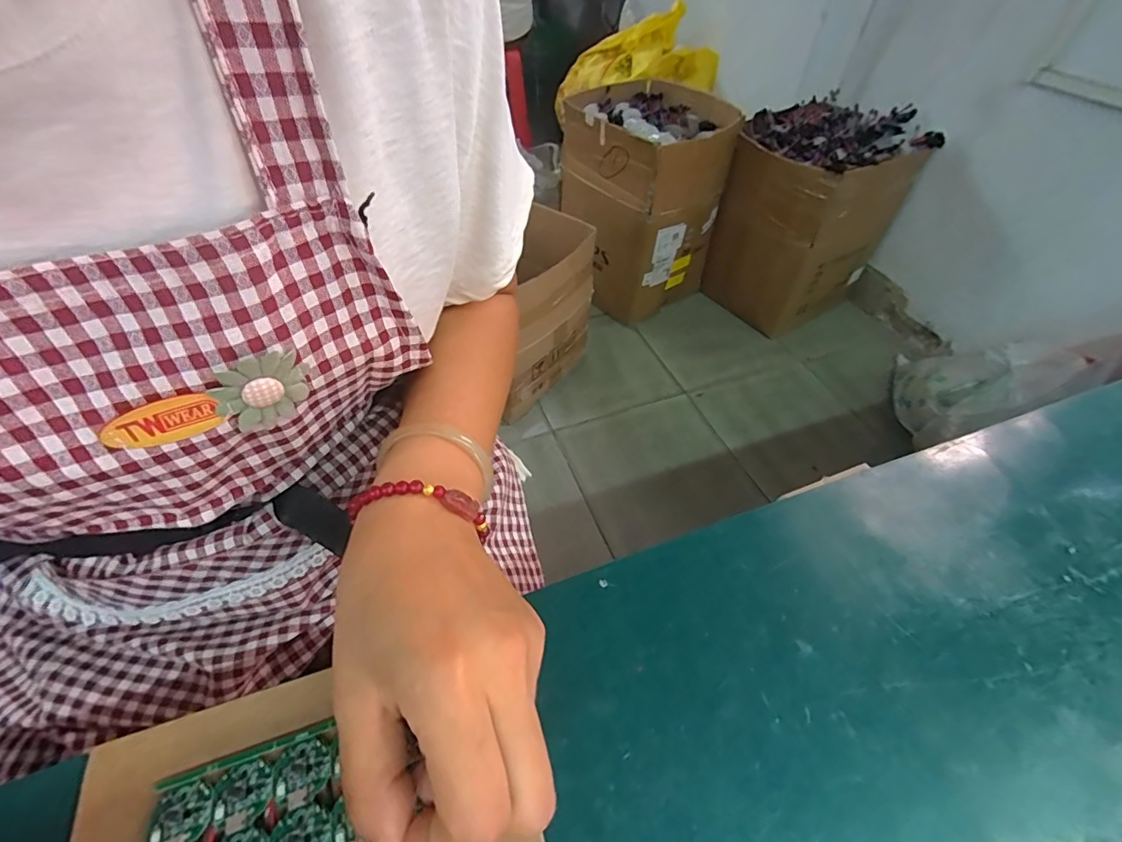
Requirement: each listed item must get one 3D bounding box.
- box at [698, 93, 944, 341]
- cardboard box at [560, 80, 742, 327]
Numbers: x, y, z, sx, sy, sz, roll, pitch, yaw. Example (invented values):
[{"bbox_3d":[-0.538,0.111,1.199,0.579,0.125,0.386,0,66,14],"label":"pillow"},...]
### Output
[{"bbox_3d":[0.692,-0.565,1.401,0.385,0.527,0.355,-20,52,-18],"label":"box"},{"bbox_3d":[0.239,-0.631,1.408,0.372,0.521,0.413,-15,51,-14],"label":"cardboard box"}]

